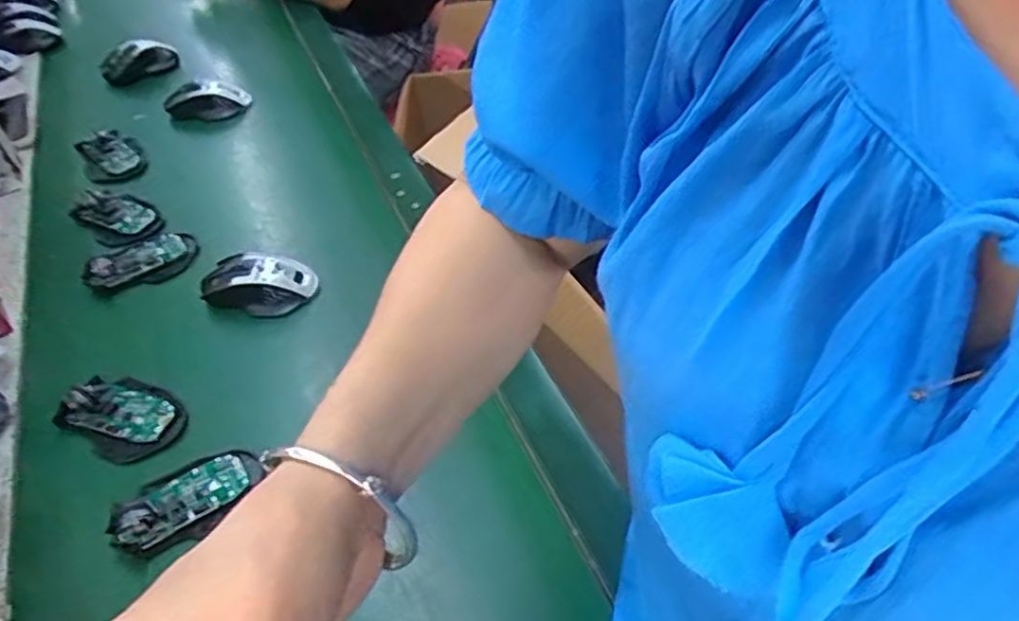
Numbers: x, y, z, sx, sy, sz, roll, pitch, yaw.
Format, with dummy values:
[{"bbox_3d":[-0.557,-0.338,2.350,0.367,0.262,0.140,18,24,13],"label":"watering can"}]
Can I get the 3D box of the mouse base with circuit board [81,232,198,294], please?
[{"bbox_3d":[-0.407,-0.055,0.764,0.115,0.016,0.066,-31,52,-25],"label":"mouse base with circuit board"}]

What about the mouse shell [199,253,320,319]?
[{"bbox_3d":[-0.266,-0.030,0.721,0.114,0.037,0.070,5,46,7],"label":"mouse shell"}]

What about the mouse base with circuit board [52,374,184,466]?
[{"bbox_3d":[-0.346,0.089,0.614,0.107,0.021,0.071,22,51,22],"label":"mouse base with circuit board"}]

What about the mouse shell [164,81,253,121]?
[{"bbox_3d":[-0.447,-0.306,1.022,0.123,0.038,0.072,-19,48,-16],"label":"mouse shell"}]

